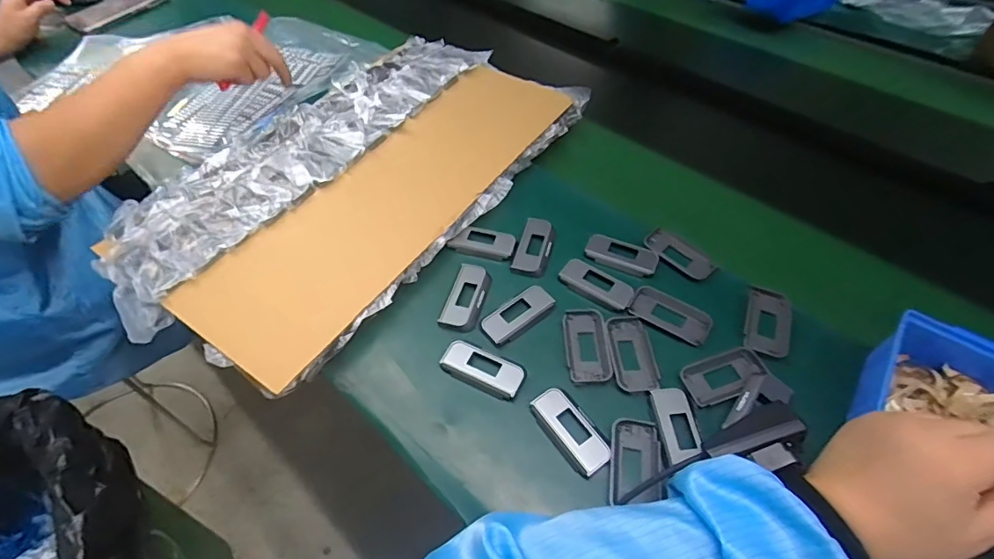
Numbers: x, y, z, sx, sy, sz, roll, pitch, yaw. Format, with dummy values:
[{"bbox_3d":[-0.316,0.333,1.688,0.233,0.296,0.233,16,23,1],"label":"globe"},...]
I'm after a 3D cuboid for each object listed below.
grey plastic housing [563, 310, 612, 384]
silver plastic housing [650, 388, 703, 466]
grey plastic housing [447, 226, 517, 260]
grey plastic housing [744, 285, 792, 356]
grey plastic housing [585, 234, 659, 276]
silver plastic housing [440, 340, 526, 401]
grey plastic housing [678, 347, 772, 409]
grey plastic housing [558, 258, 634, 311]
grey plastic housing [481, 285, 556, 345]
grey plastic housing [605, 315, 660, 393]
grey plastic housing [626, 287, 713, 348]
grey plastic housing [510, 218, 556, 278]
[{"bbox_3d":[0.084,0.061,0.461,0.039,0.008,0.077,-1,51,-1],"label":"grey plastic housing"},{"bbox_3d":[0.152,0.121,0.410,0.032,0.011,0.060,-5,51,-5],"label":"silver plastic housing"},{"bbox_3d":[-0.015,-0.042,0.543,0.071,0.008,0.035,15,52,11],"label":"grey plastic housing"},{"bbox_3d":[0.257,0.040,0.467,0.037,0.012,0.076,18,53,13],"label":"grey plastic housing"},{"bbox_3d":[0.135,-0.027,0.527,0.074,0.010,0.036,21,54,16],"label":"grey plastic housing"},{"bbox_3d":[-0.012,0.082,0.449,0.076,0.013,0.034,23,54,17],"label":"silver plastic housing"},{"bbox_3d":[0.203,0.086,0.437,0.075,0.013,0.039,-17,53,-14],"label":"grey plastic housing"},{"bbox_3d":[0.105,0.004,0.508,0.076,0.011,0.036,32,57,23],"label":"grey plastic housing"},{"bbox_3d":[0.019,0.031,0.477,0.073,0.010,0.035,-31,58,-23],"label":"grey plastic housing"},{"bbox_3d":[0.125,0.068,0.456,0.039,0.009,0.078,-3,51,-3],"label":"grey plastic housing"},{"bbox_3d":[0.170,0.034,0.478,0.075,0.007,0.040,29,56,21],"label":"grey plastic housing"},{"bbox_3d":[0.041,-0.034,0.534,0.036,0.016,0.075,13,52,10],"label":"grey plastic housing"}]

